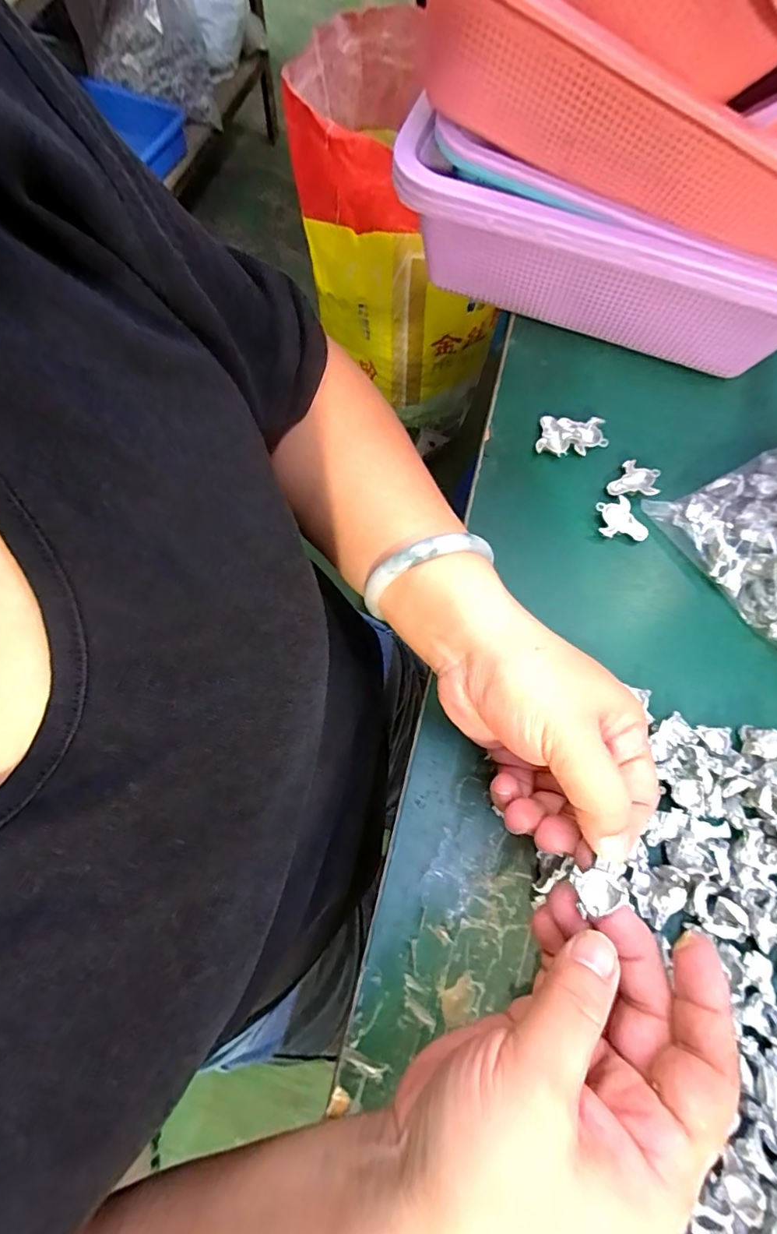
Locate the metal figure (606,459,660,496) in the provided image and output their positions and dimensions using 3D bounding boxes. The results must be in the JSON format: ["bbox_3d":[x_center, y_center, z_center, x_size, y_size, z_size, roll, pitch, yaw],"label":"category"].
[{"bbox_3d":[0.165,-0.090,0.336,0.028,0.006,0.030,0,70,-1],"label":"metal figure"}]

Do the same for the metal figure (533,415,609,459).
[{"bbox_3d":[0.125,-0.123,0.347,0.046,0.009,0.029,7,70,1],"label":"metal figure"}]

